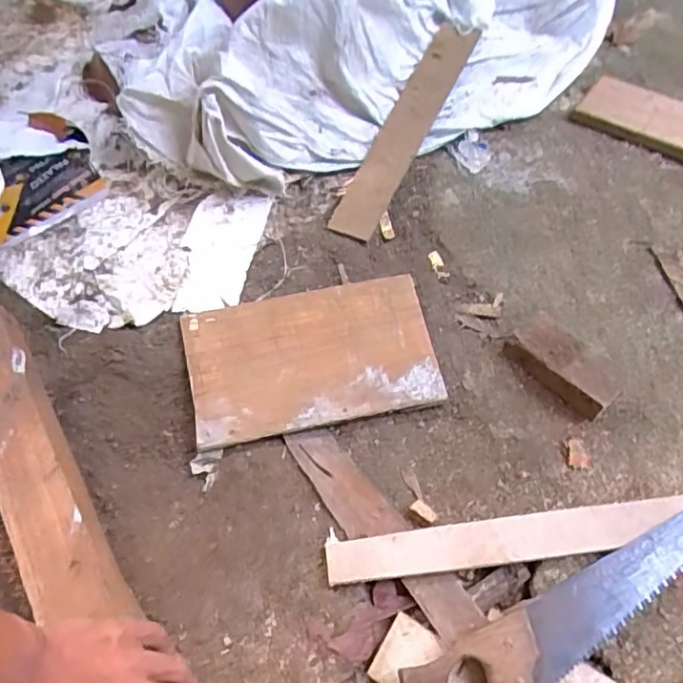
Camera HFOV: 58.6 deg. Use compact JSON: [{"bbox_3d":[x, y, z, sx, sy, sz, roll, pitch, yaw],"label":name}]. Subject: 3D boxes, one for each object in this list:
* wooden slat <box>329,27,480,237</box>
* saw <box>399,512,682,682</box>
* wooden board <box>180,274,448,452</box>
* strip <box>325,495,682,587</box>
[{"bbox_3d":[0.099,-0.317,0.866,0.063,0.017,0.443,21,63,10],"label":"wooden slat"},{"bbox_3d":[0.221,0.220,0.508,0.410,0.028,0.087,-29,58,-16],"label":"saw"},{"bbox_3d":[-0.035,0.016,0.668,0.263,0.017,0.169,-11,55,-5],"label":"wooden board"},{"bbox_3d":[0.202,0.170,0.546,0.428,0.011,0.042,-7,47,0],"label":"strip"}]

